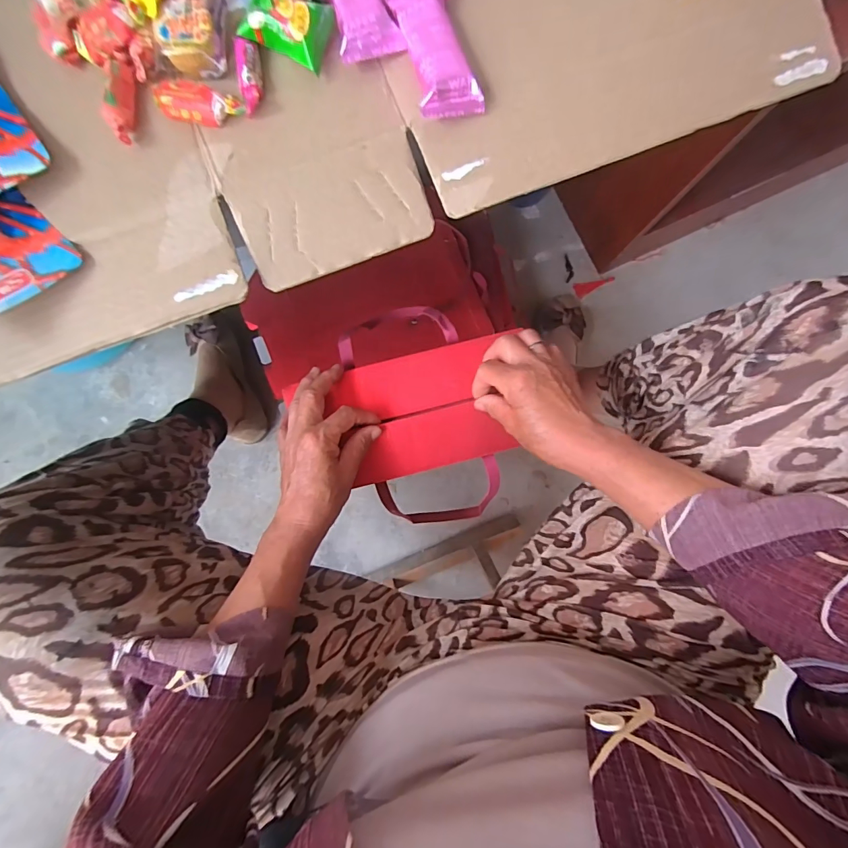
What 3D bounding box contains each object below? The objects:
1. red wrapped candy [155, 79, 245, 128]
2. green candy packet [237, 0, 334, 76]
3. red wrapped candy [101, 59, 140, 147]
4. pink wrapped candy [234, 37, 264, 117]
[{"bbox_3d":[-0.155,-0.218,0.293,0.056,0.014,0.024,18,84,1],"label":"red wrapped candy"},{"bbox_3d":[-0.093,-0.274,0.293,0.054,0.024,0.040,23,84,2],"label":"green candy packet"},{"bbox_3d":[-0.205,-0.216,0.290,0.013,0.019,0.051,5,84,0],"label":"red wrapped candy"},{"bbox_3d":[-0.120,-0.240,0.296,0.014,0.013,0.049,-7,84,-1],"label":"pink wrapped candy"}]

